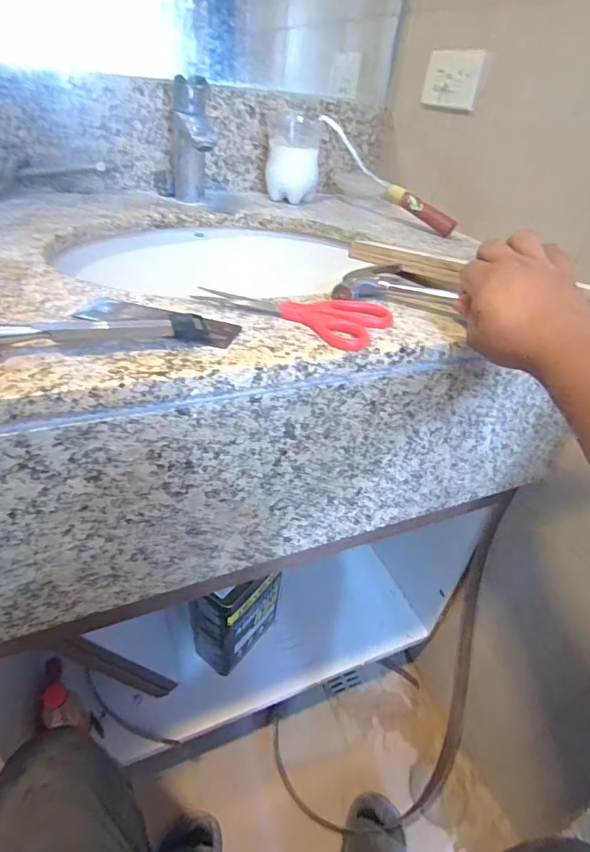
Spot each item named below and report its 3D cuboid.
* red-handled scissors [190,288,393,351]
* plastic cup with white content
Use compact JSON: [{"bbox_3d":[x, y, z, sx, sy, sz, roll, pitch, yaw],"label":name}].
[{"bbox_3d":[-0.004,-0.111,0.411,0.173,0.014,0.071,19,39,16],"label":"red-handled scissors"},{"bbox_3d":[-0.003,-0.472,0.787,0.087,0.124,0.080,4,37,-3],"label":"plastic cup with white content"}]

